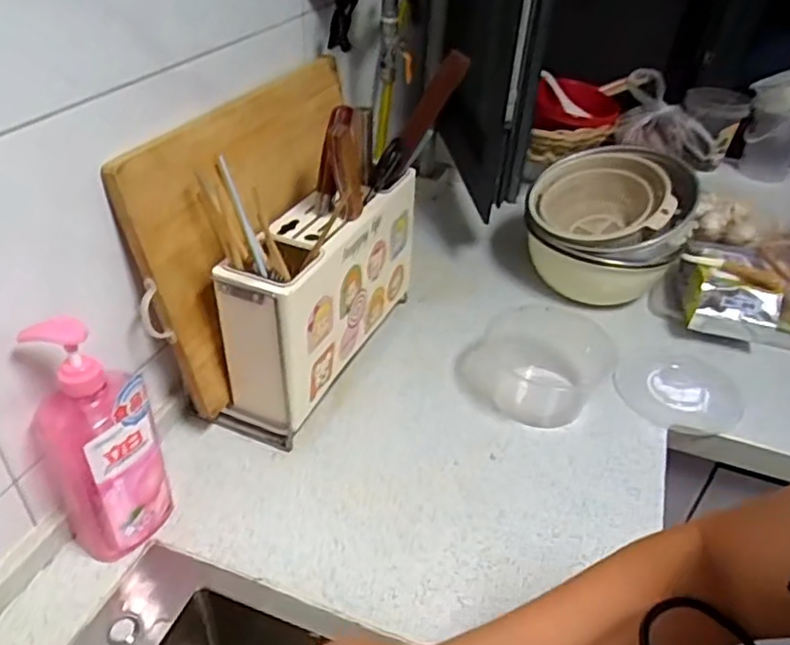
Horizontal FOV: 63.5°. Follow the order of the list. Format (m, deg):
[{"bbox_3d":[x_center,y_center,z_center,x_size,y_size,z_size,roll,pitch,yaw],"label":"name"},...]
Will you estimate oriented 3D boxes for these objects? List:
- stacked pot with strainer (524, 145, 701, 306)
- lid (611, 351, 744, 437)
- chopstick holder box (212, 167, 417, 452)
[{"bbox_3d":[0.341,-0.152,1.039,0.253,0.189,0.216,8,37,6],"label":"stacked pot with strainer"},{"bbox_3d":[0.407,0.093,0.909,0.163,0.016,0.156,2,37,-2],"label":"lid"},{"bbox_3d":[-0.091,-0.041,0.853,0.108,0.239,0.350,17,39,17],"label":"chopstick holder box"}]

